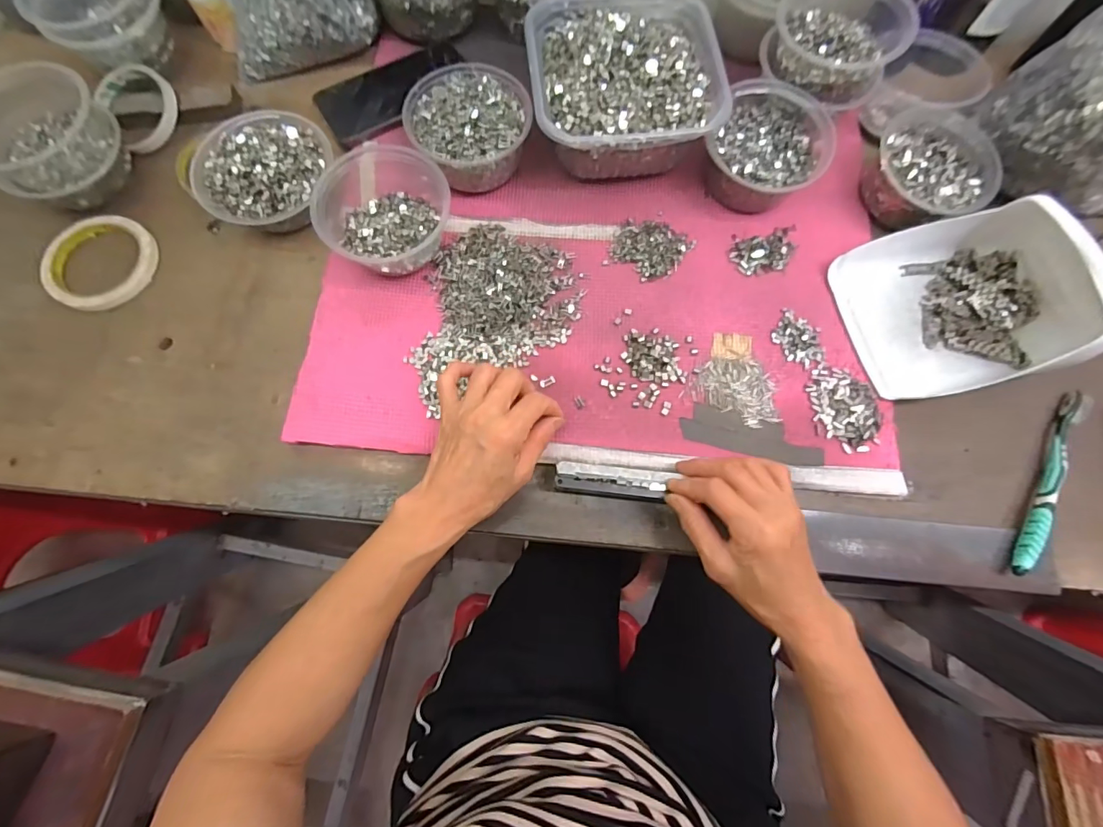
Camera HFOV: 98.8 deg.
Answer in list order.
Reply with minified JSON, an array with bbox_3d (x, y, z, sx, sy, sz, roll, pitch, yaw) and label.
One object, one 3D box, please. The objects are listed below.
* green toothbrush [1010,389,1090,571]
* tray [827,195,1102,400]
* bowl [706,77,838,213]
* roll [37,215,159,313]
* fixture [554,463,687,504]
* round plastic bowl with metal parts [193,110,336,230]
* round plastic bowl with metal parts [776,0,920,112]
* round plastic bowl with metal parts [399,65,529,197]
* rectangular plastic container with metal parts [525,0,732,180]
[{"bbox_3d":[0.426,0.055,0.399,0.016,0.018,0.182,32,77,8],"label":"green toothbrush"},{"bbox_3d":[0.363,-0.102,0.406,0.176,0.076,0.153,-11,76,-3],"label":"tray"},{"bbox_3d":[0.205,-0.249,0.454,0.105,0.058,0.117,28,77,7],"label":"bowl"},{"bbox_3d":[-0.428,-0.144,0.449,0.097,0.012,0.094,0,75,0],"label":"roll"},{"bbox_3d":[0.049,0.056,0.383,0.090,0.013,0.024,5,75,2],"label":"fixture"},{"bbox_3d":[-0.267,-0.222,0.445,0.114,0.057,0.108,0,75,0],"label":"round plastic bowl with metal parts"},{"bbox_3d":[0.267,-0.349,0.442,0.111,0.058,0.107,0,74,-1],"label":"round plastic bowl with metal parts"},{"bbox_3d":[-0.078,-0.272,0.457,0.110,0.062,0.110,0,75,0],"label":"round plastic bowl with metal parts"},{"bbox_3d":[0.066,-0.322,0.465,0.169,0.075,0.186,-5,75,-2],"label":"rectangular plastic container with metal parts"}]

